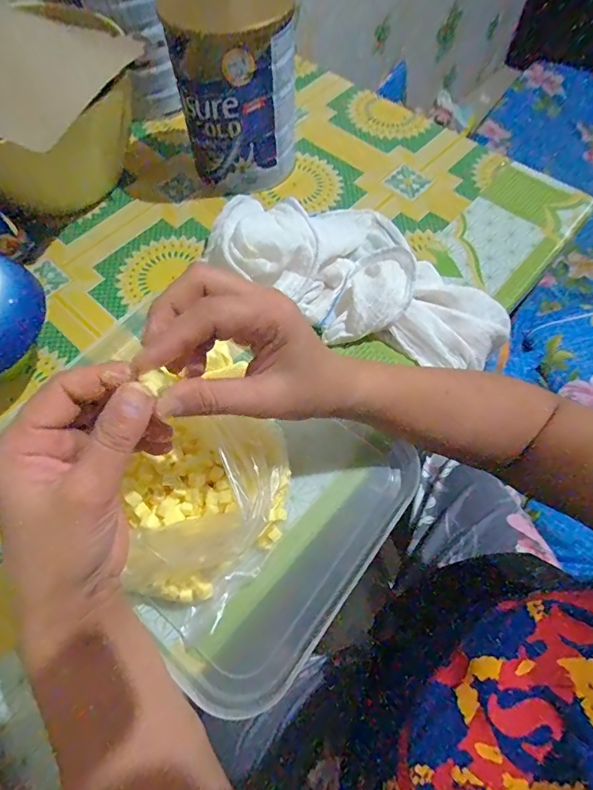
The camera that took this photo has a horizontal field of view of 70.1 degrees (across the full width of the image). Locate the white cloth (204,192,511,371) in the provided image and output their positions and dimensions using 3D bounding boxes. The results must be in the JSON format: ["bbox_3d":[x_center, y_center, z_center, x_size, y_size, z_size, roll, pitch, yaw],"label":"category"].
[{"bbox_3d":[0.070,-0.138,0.420,0.288,0.073,0.168,13,64,8],"label":"white cloth"}]

